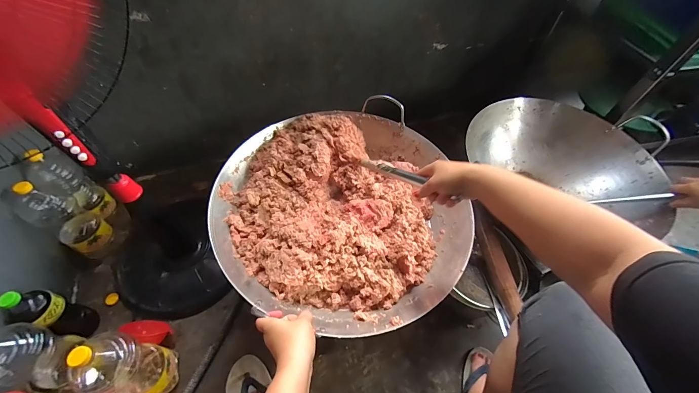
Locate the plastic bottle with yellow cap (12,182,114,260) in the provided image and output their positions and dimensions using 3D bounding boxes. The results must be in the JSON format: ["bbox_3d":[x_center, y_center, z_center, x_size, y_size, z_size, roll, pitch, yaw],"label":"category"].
[{"bbox_3d":[-0.757,0.065,0.789,0.116,0.270,0.098,25,58,15],"label":"plastic bottle with yellow cap"}]

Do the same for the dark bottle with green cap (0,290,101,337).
[{"bbox_3d":[-0.674,0.267,0.671,0.065,0.215,0.072,12,56,7],"label":"dark bottle with green cap"}]

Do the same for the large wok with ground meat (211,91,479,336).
[{"bbox_3d":[-0.023,0.022,0.705,0.547,0.120,0.546,-17,57,-13],"label":"large wok with ground meat"}]

